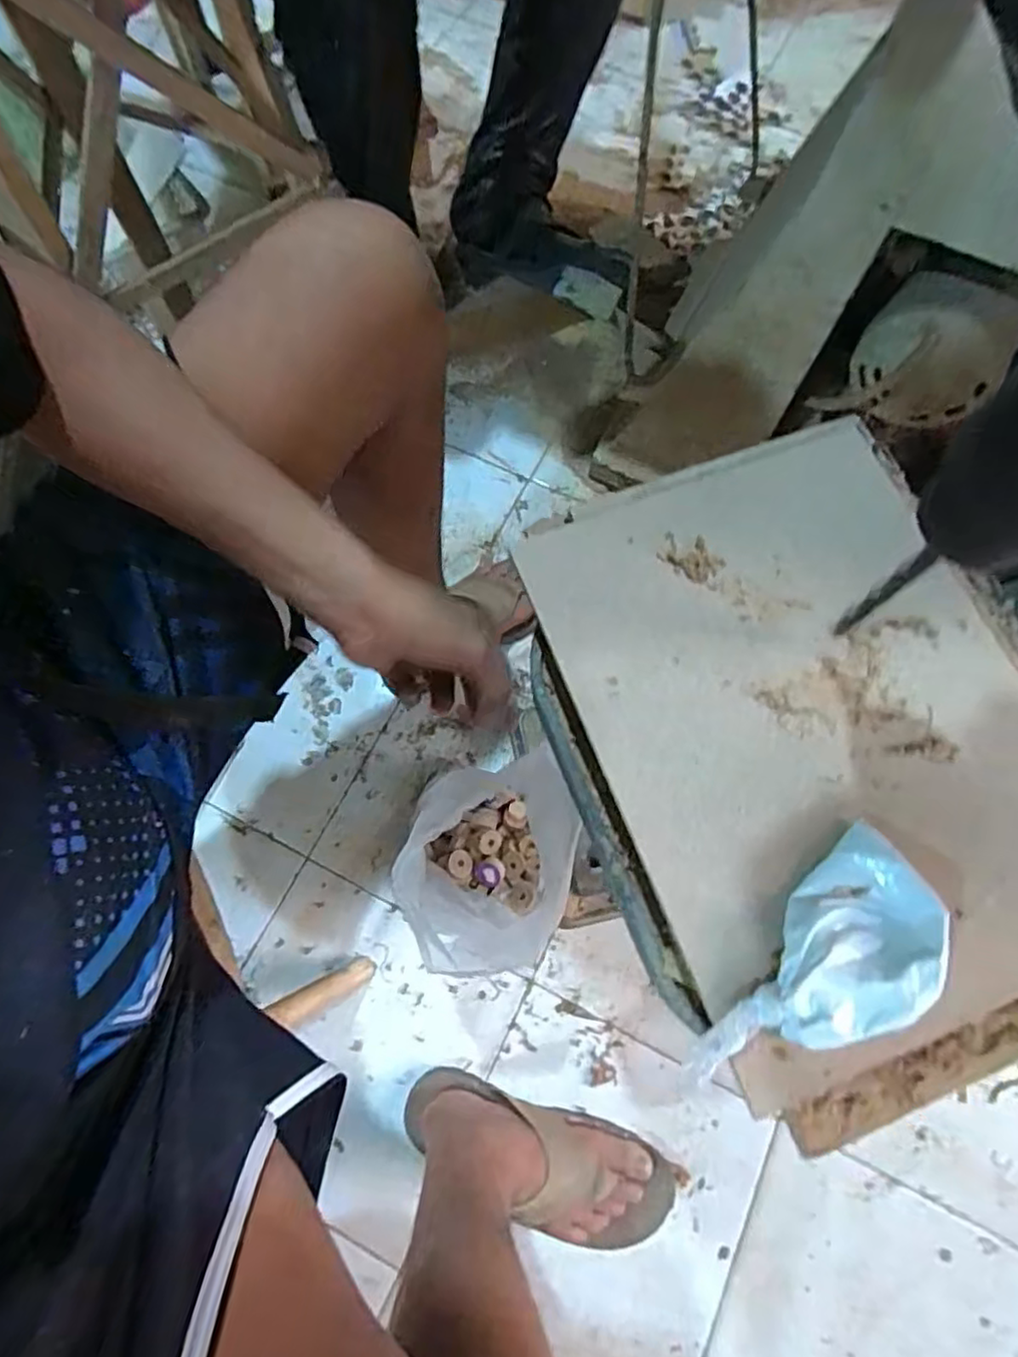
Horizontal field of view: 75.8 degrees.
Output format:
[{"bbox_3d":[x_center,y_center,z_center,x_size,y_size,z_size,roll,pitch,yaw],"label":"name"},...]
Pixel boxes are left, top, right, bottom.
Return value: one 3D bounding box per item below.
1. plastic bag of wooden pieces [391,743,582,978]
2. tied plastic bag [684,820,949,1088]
[{"bbox_3d":[-0.023,0.187,0.723,0.188,0.126,0.241,23,73,7],"label":"plastic bag of wooden pieces"},{"bbox_3d":[0.130,0.121,0.260,0.051,0.029,0.124,38,76,12],"label":"tied plastic bag"}]

